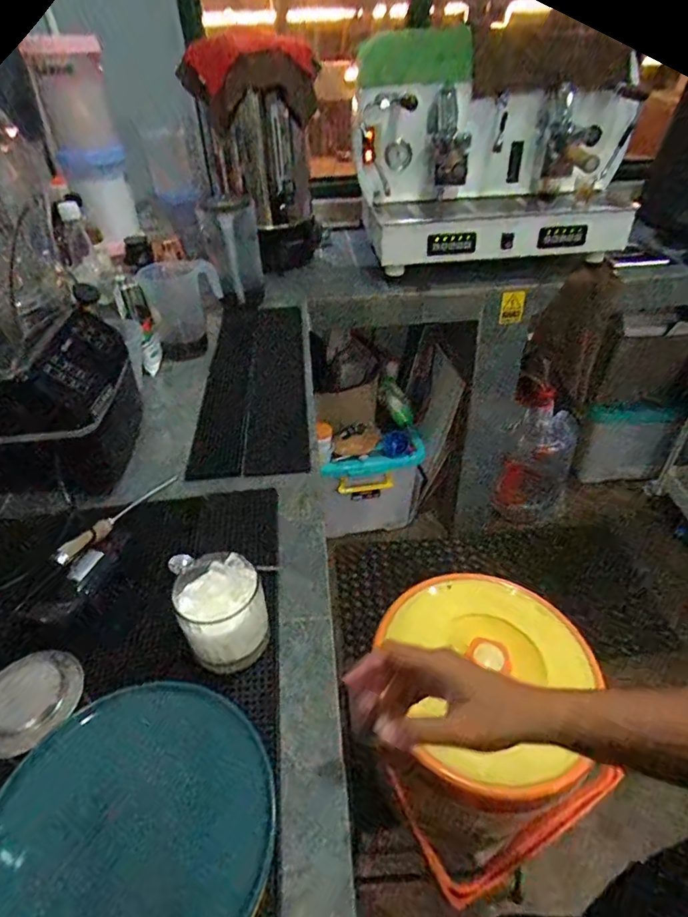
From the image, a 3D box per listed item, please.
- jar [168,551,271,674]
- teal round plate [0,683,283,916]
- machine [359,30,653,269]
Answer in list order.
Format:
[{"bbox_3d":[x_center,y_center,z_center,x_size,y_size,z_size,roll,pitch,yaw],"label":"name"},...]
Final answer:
[{"bbox_3d":[-0.118,0.157,0.507,0.079,0.109,0.075,-2,40,1],"label":"jar"},{"bbox_3d":[-0.153,0.273,0.375,0.202,0.024,0.190,8,46,-8],"label":"teal round plate"},{"bbox_3d":[0.431,-0.786,1.320,0.757,0.467,0.350,-11,41,-10],"label":"machine"}]

